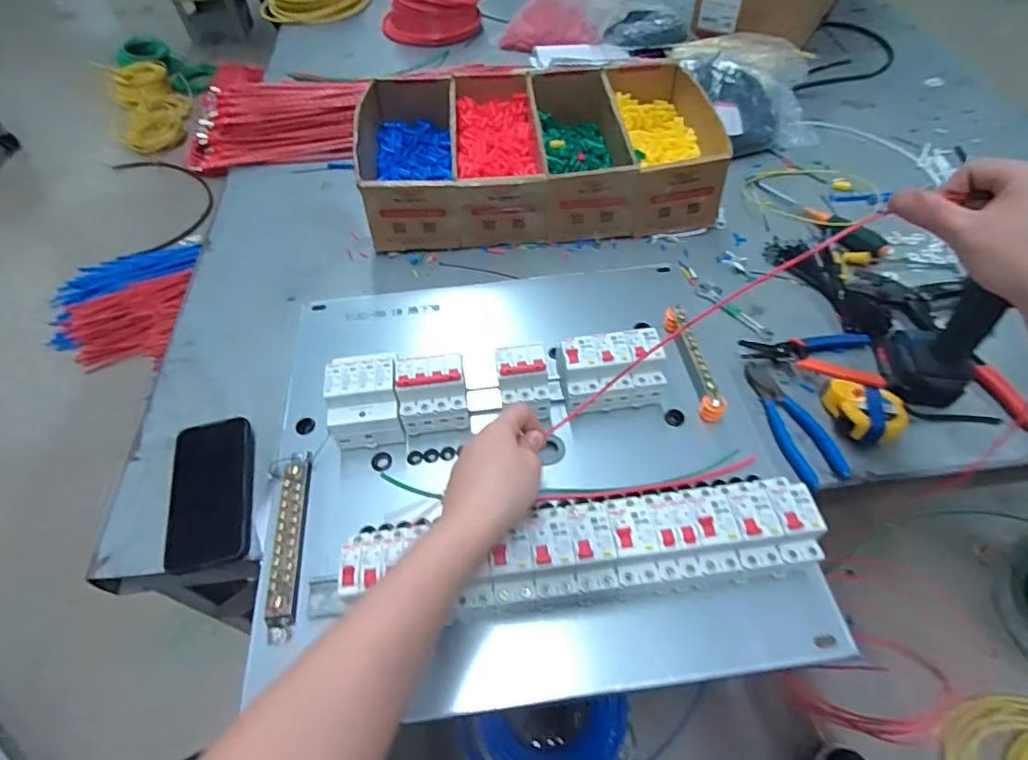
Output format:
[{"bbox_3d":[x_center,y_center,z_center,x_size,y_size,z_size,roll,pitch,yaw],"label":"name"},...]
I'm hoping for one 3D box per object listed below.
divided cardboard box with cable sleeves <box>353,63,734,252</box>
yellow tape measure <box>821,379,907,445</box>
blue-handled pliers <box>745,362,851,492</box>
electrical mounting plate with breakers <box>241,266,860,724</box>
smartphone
[{"bbox_3d":[0.036,-0.368,0.873,0.534,0.114,0.326,-5,53,-2],"label":"divided cardboard box with cable sleeves"},{"bbox_3d":[0.392,0.038,0.605,0.079,0.037,0.071,13,54,12],"label":"yellow tape measure"},{"bbox_3d":[0.309,0.046,0.613,0.059,0.013,0.162,-12,53,-7],"label":"blue-handled pliers"},{"bbox_3d":[0.002,0.053,0.591,0.516,0.106,0.501,-6,53,-3],"label":"electrical mounting plate with breakers"},{"bbox_3d":[-0.323,0.118,0.580,0.081,0.016,0.163,-13,53,-8],"label":"smartphone"}]

